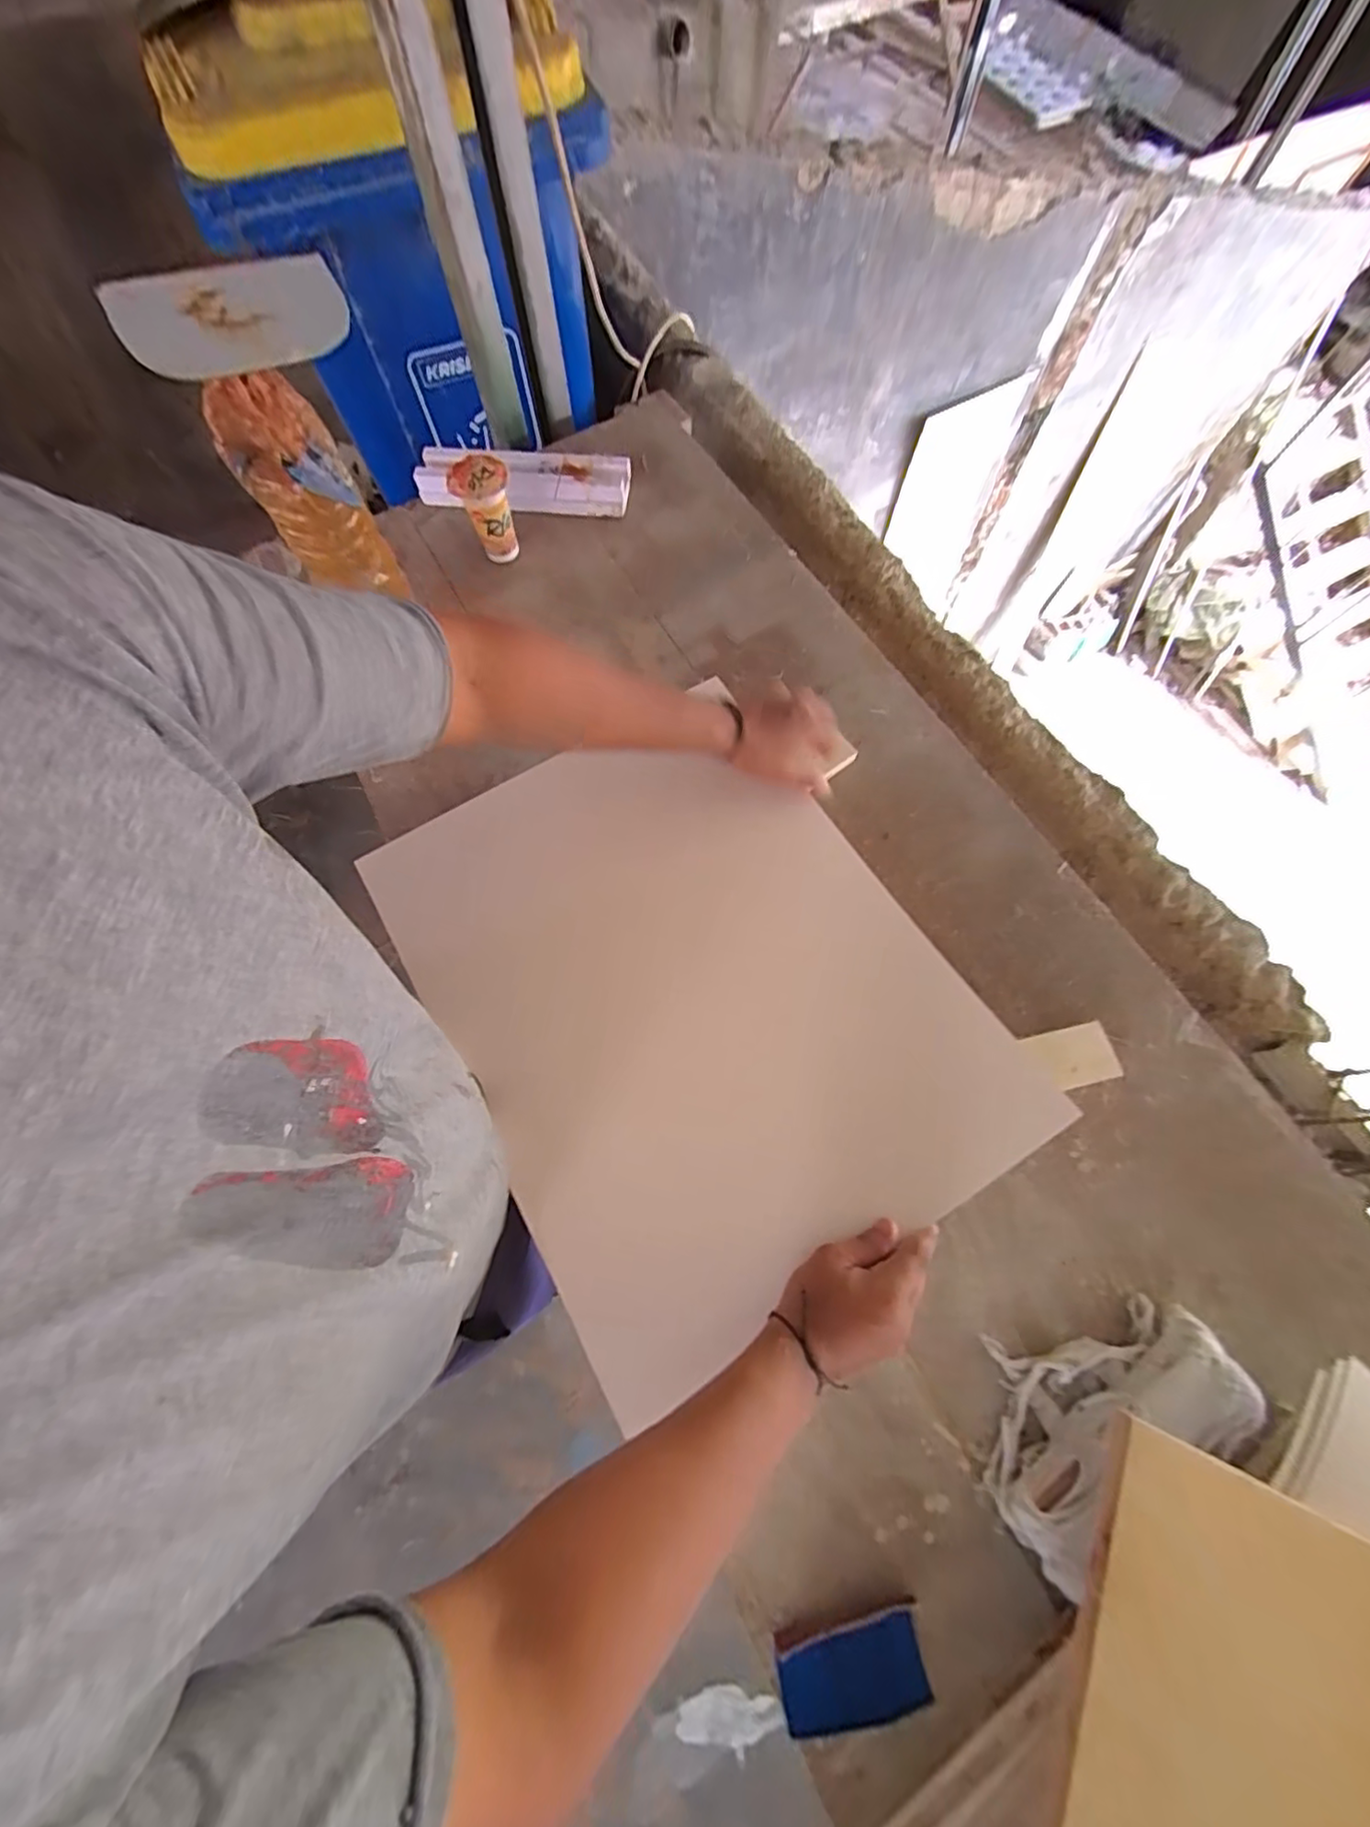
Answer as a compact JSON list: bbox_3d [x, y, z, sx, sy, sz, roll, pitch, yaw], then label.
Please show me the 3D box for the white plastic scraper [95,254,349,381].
[{"bbox_3d":[-0.311,-0.413,0.404,0.147,0.008,0.112,-27,75,-14],"label":"white plastic scraper"}]

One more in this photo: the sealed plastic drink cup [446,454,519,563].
[{"bbox_3d":[-0.236,-0.481,0.715,0.065,0.108,0.067,-1,72,2],"label":"sealed plastic drink cup"}]

